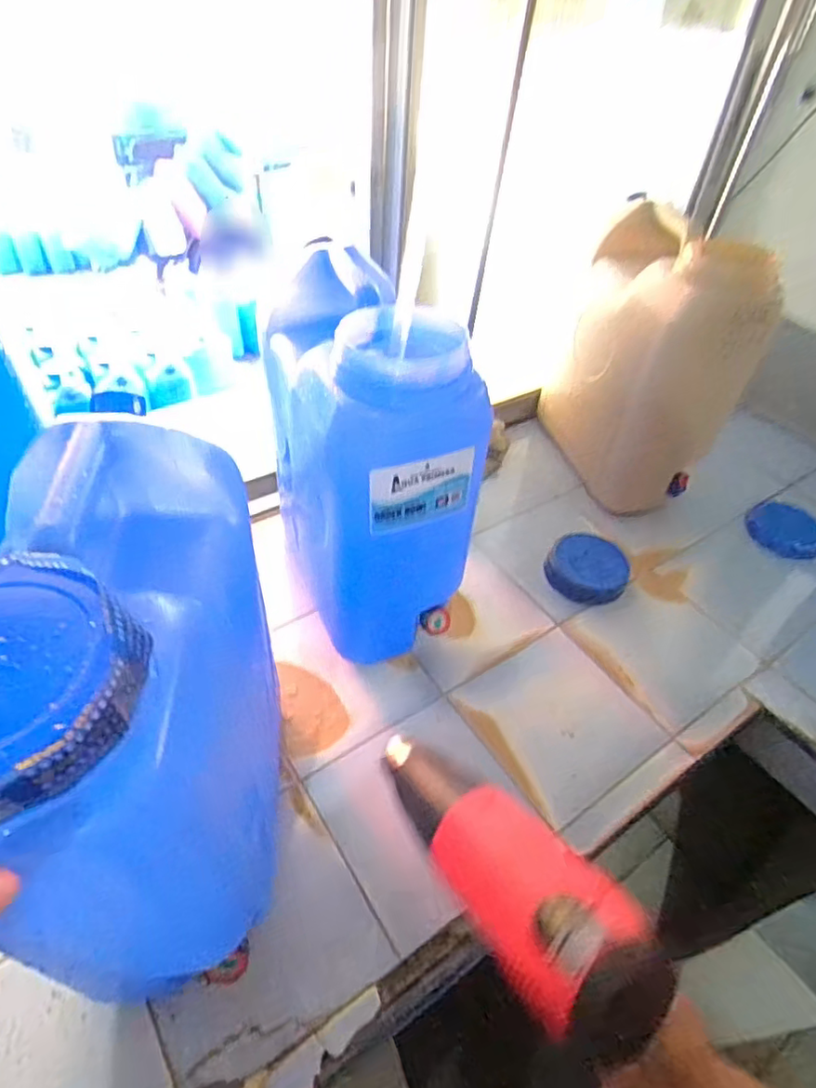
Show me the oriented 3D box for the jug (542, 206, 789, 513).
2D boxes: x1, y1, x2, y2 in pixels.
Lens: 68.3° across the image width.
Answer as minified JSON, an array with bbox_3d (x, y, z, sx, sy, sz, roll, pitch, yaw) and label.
[{"bbox_3d":[0.379,-0.286,0.956,0.200,0.383,0.277,-10,48,-16],"label":"jug"}]

